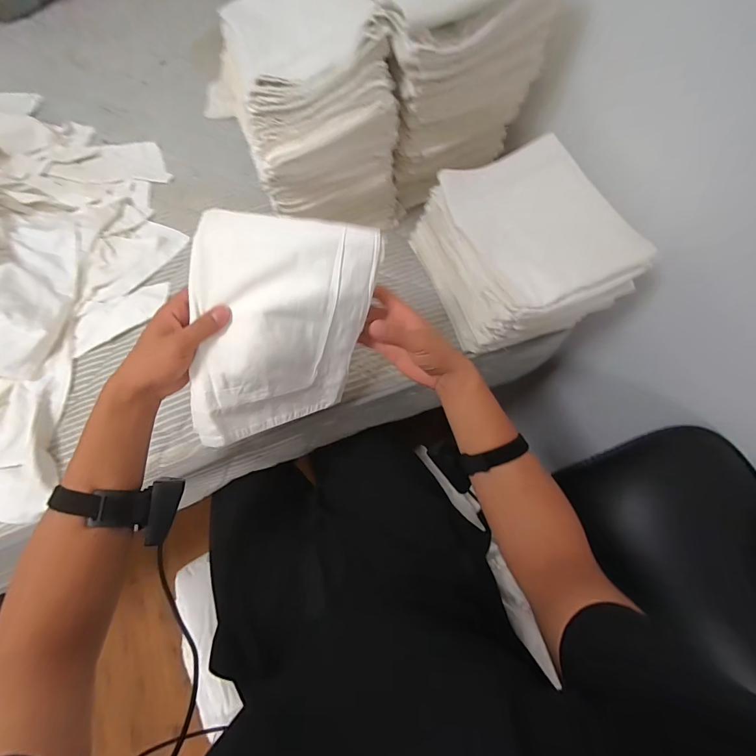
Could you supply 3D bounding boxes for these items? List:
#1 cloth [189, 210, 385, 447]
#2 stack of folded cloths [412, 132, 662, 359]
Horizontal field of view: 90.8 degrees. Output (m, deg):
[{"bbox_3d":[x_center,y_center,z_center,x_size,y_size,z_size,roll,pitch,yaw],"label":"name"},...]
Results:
[{"bbox_3d":[-0.111,-0.052,0.435,0.187,0.252,0.056,-1,29,-22],"label":"cloth"},{"bbox_3d":[0.213,-0.204,0.593,0.218,0.168,0.272,-18,70,-5],"label":"stack of folded cloths"}]

